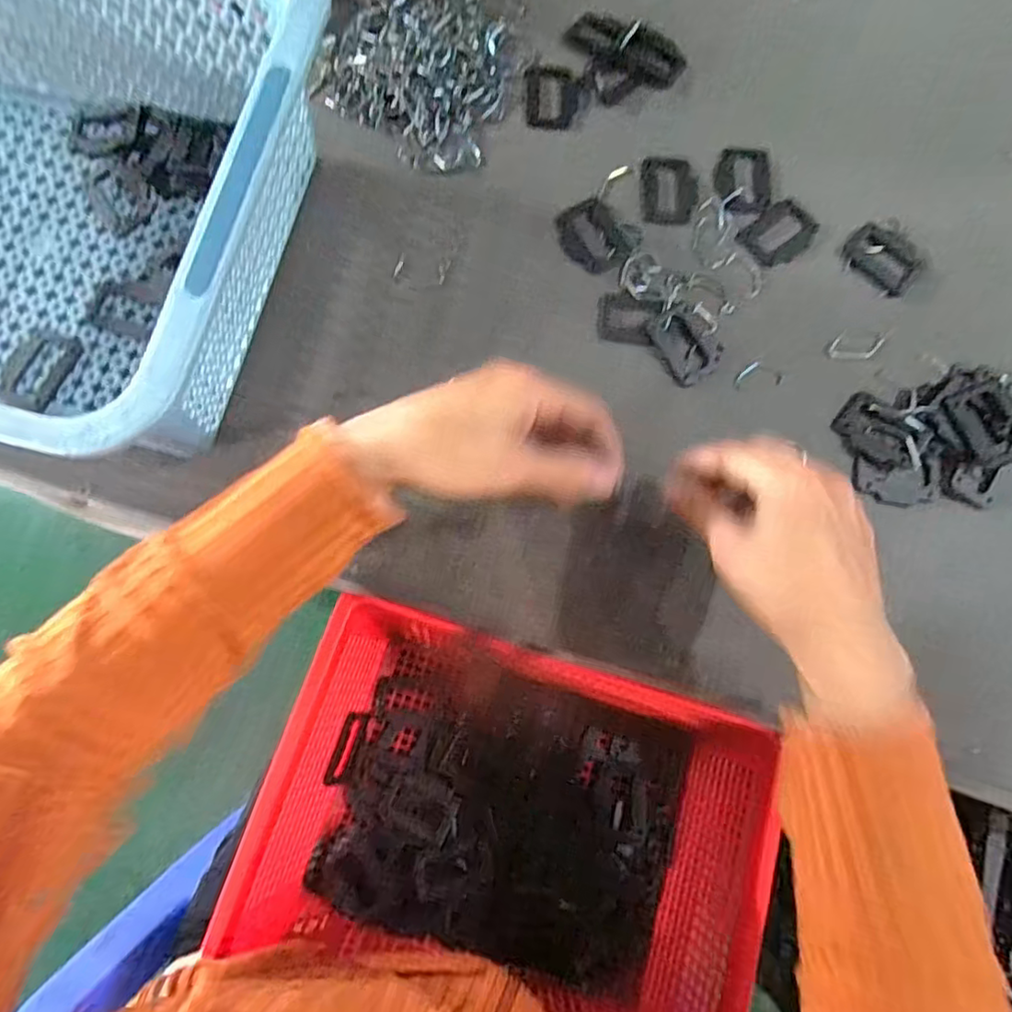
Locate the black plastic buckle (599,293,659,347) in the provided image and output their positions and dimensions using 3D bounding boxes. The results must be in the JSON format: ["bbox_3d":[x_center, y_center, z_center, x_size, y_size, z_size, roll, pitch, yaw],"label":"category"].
[{"bbox_3d":[0.080,-0.124,0.393,0.038,0.004,0.033,8,77,1],"label":"black plastic buckle"}]

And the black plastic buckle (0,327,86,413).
[{"bbox_3d":[-0.294,-0.086,0.372,0.041,0.005,0.053,19,77,4],"label":"black plastic buckle"}]

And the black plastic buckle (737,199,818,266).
[{"bbox_3d":[0.189,-0.188,0.408,0.053,0.004,0.037,-40,80,-9],"label":"black plastic buckle"}]

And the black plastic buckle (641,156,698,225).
[{"bbox_3d":[0.114,-0.221,0.414,0.039,0.004,0.054,0,77,-1],"label":"black plastic buckle"}]

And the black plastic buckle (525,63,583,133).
[{"bbox_3d":[0.035,-0.297,0.431,0.039,0.004,0.053,1,77,0],"label":"black plastic buckle"}]

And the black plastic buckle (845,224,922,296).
[{"bbox_3d":[0.257,-0.169,0.403,0.050,0.004,0.043,43,80,9],"label":"black plastic buckle"}]

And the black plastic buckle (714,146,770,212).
[{"bbox_3d":[0.167,-0.230,0.417,0.038,0.004,0.053,3,77,0],"label":"black plastic buckle"}]

